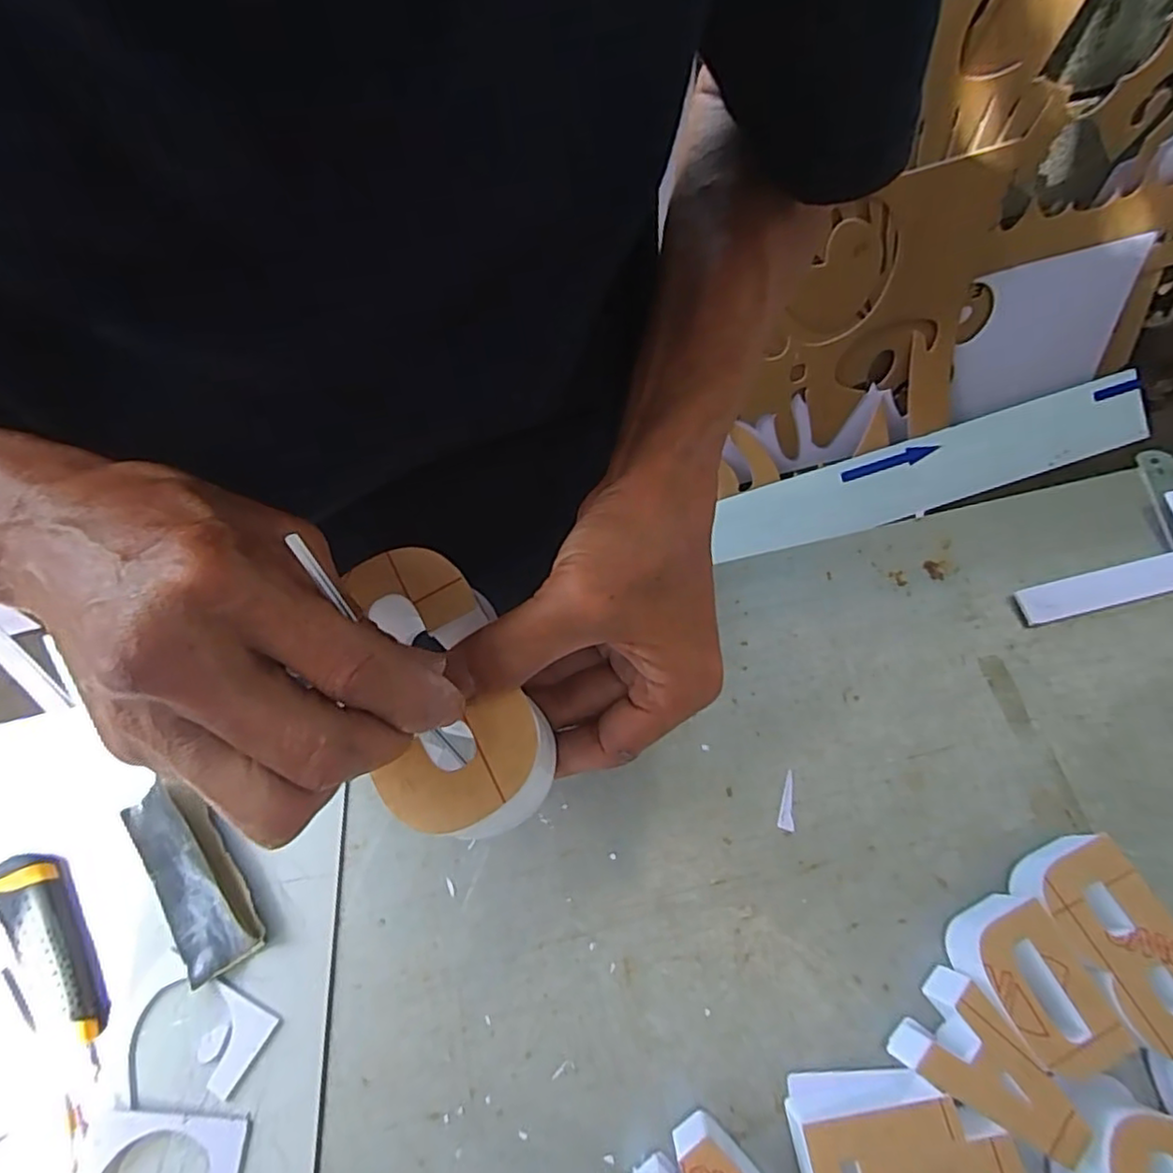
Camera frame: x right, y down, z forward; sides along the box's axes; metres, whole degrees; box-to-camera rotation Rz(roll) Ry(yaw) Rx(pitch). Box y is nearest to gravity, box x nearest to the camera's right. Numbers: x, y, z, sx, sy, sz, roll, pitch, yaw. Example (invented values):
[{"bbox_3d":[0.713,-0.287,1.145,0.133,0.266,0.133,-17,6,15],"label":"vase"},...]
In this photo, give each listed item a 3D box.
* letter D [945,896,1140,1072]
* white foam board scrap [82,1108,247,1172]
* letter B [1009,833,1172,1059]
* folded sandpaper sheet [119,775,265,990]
[{"bbox_3d":[0.257,0.237,0.384,0.059,0.045,0.080,-24,68,-7],"label":"letter D"},{"bbox_3d":[-0.250,0.355,0.371,0.089,0.006,0.084,2,67,3],"label":"white foam board scrap"},{"bbox_3d":[0.311,0.213,0.390,0.058,0.047,0.115,-25,70,-7],"label":"letter B"},{"bbox_3d":[-0.267,0.193,0.434,0.054,0.017,0.133,-34,70,-11],"label":"folded sandpaper sheet"}]

